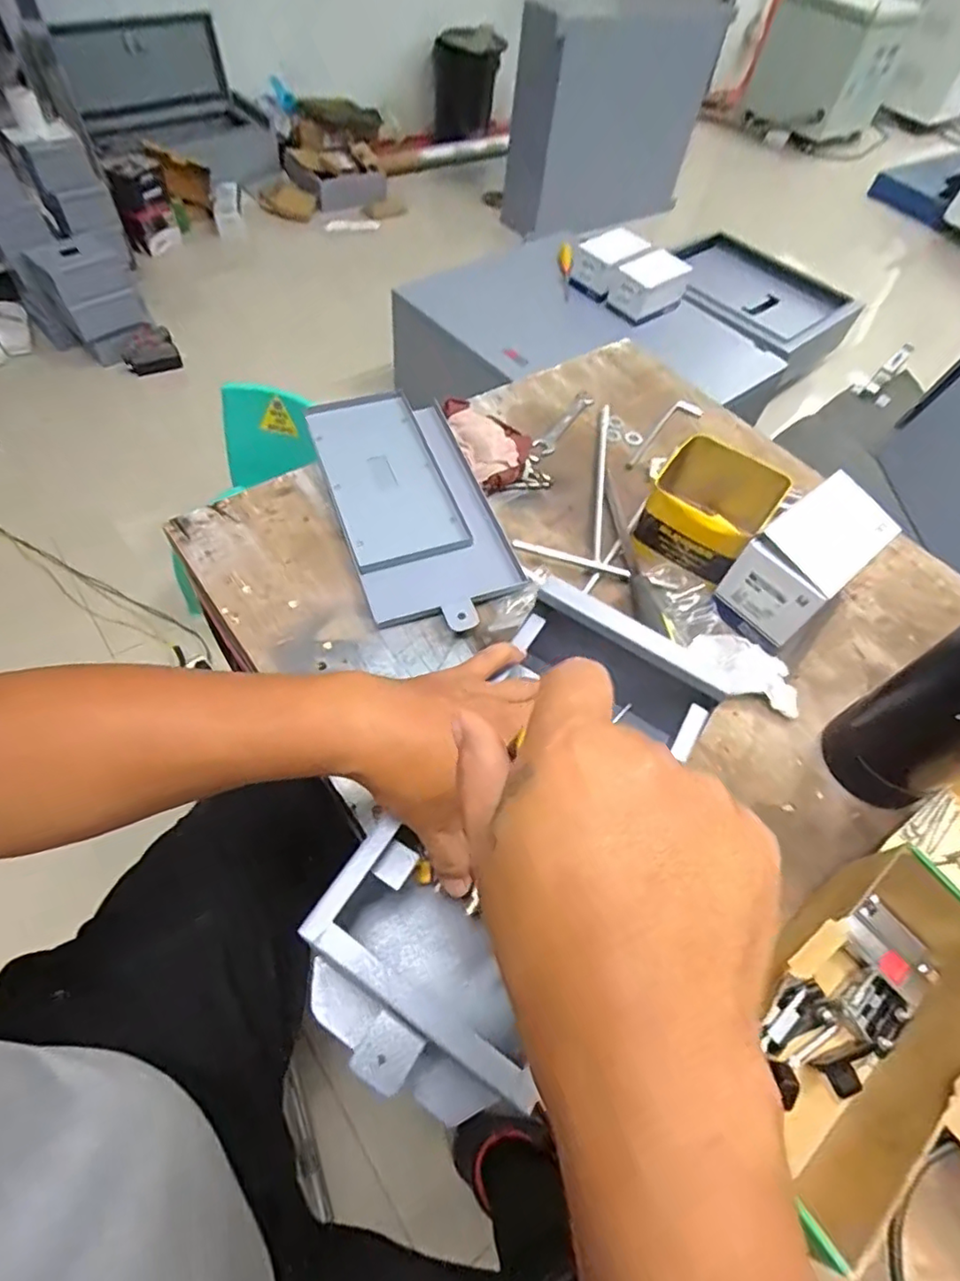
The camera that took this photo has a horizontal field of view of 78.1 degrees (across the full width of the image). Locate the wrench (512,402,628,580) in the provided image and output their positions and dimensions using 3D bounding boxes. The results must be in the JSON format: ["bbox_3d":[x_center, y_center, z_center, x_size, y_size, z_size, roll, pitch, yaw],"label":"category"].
[{"bbox_3d":[0.115,-0.191,0.696,0.121,0.028,0.274,9,54,1],"label":"wrench"}]

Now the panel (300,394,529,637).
[{"bbox_3d":[-0.075,-0.159,0.634,0.157,0.035,0.318,-16,57,-16],"label":"panel"}]

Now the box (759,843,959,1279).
[{"bbox_3d":[0.239,0.246,0.386,0.227,0.089,0.100,-31,63,-24],"label":"box"}]

